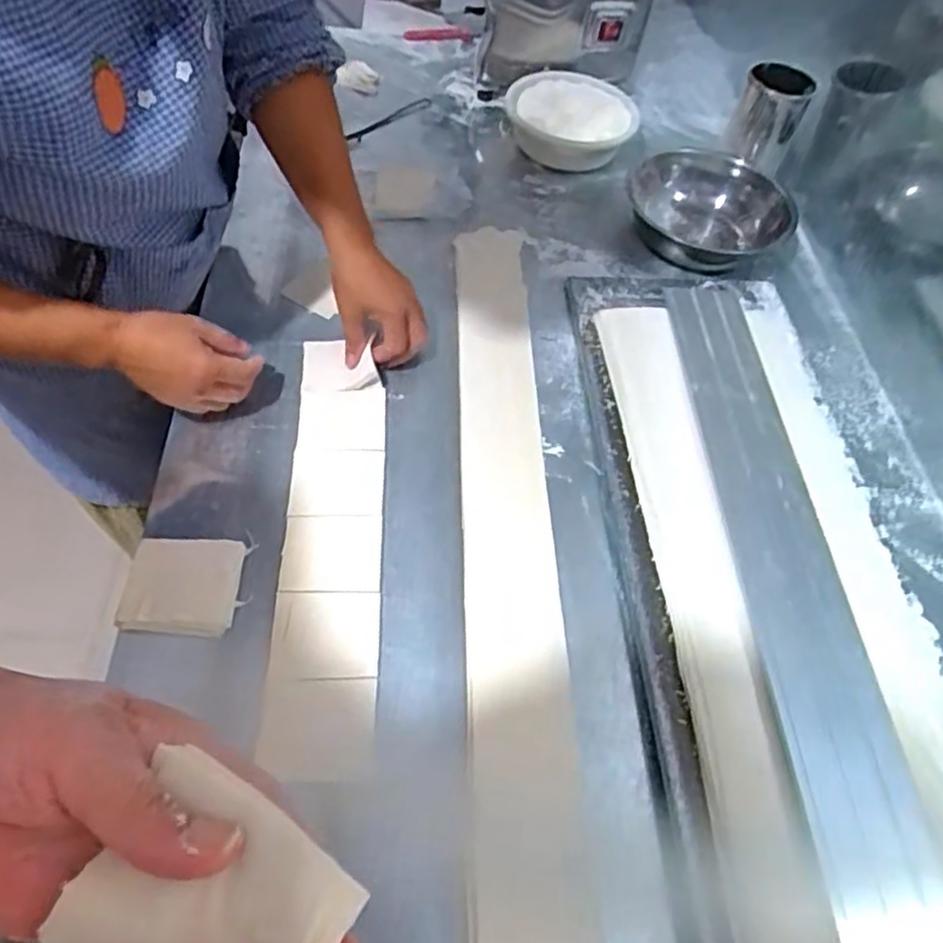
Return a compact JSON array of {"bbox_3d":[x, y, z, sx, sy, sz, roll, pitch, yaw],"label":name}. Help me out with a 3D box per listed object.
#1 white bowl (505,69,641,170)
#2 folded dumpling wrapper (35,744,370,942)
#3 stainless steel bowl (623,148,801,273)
[{"bbox_3d":[0.146,-0.520,1.002,0.184,0.066,0.184,3,56,-4],"label":"white bowl"},{"bbox_3d":[-0.088,0.145,0.221,0.092,0.008,0.068,19,71,22],"label":"folded dumpling wrapper"},{"bbox_3d":[0.313,-0.345,0.898,0.217,0.056,0.199,21,57,8],"label":"stainless steel bowl"}]

